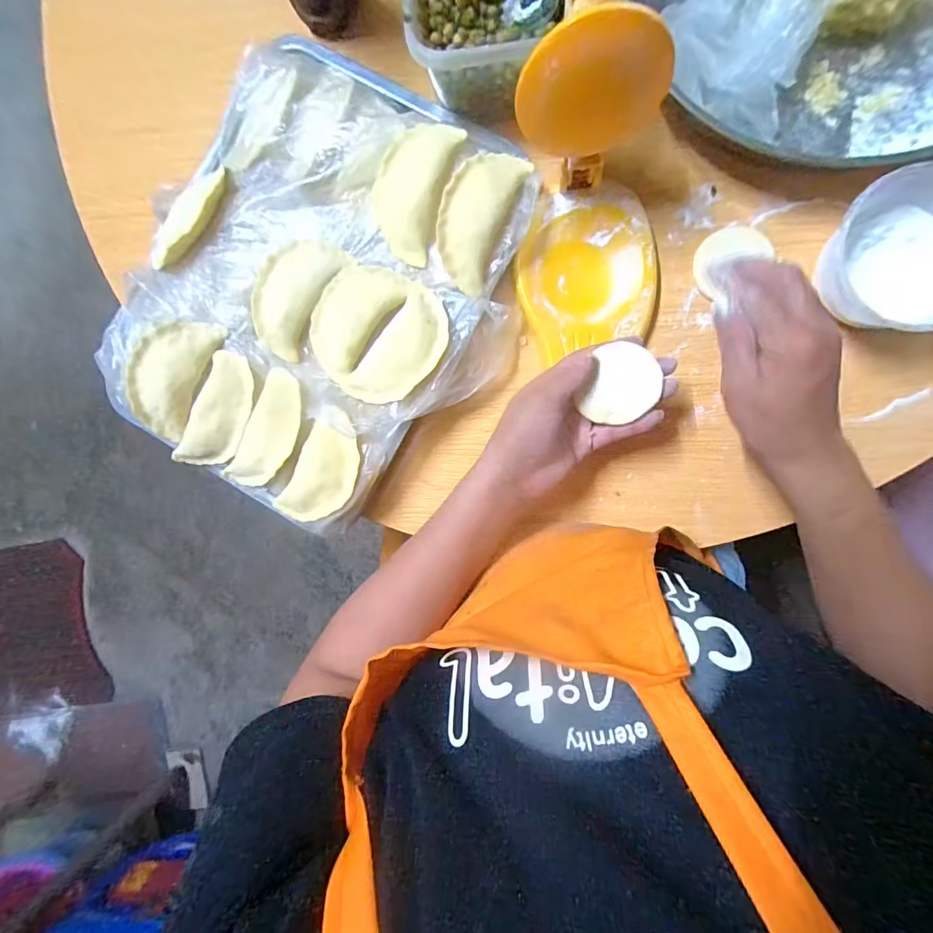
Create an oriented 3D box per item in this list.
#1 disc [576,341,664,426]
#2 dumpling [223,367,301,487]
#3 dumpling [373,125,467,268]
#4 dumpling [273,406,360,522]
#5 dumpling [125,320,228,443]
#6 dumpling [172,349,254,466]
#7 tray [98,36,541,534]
[{"bbox_3d":[0.120,-0.065,0.344,0.055,0.010,0.060,0,93,7],"label":"disc"},{"bbox_3d":[-0.178,-0.029,0.399,0.054,0.022,0.110,26,96,5],"label":"dumpling"},{"bbox_3d":[-0.046,-0.232,0.375,0.057,0.019,0.107,20,95,6],"label":"dumpling"},{"bbox_3d":[-0.125,0.006,0.393,0.057,0.015,0.106,31,96,5],"label":"dumpling"},{"bbox_3d":[-0.270,-0.083,0.401,0.059,0.023,0.109,20,95,6],"label":"dumpling"},{"bbox_3d":[-0.224,-0.047,0.404,0.049,0.015,0.108,25,96,5],"label":"dumpling"},{"bbox_3d":[-0.133,-0.150,0.394,0.316,0.039,0.373,30,96,5],"label":"tray"}]

